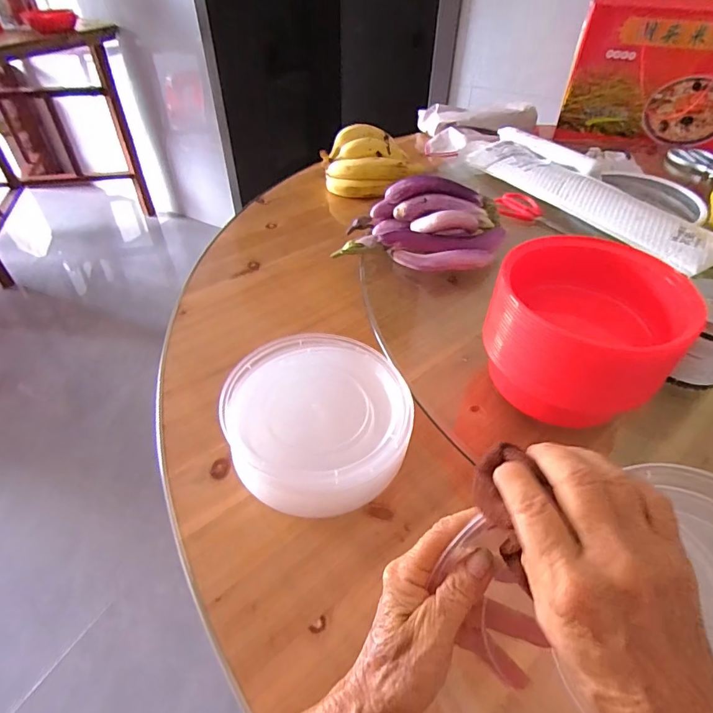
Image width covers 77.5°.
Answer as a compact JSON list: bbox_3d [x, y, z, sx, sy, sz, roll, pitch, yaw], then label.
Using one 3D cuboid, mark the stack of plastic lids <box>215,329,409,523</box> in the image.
[{"bbox_3d":[-0.039,0.065,0.443,0.168,0.072,0.181,-19,48,-19],"label":"stack of plastic lids"}]

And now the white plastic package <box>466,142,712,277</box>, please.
[{"bbox_3d":[0.378,-0.280,0.756,0.107,0.023,0.482,-31,50,-7],"label":"white plastic package"}]

